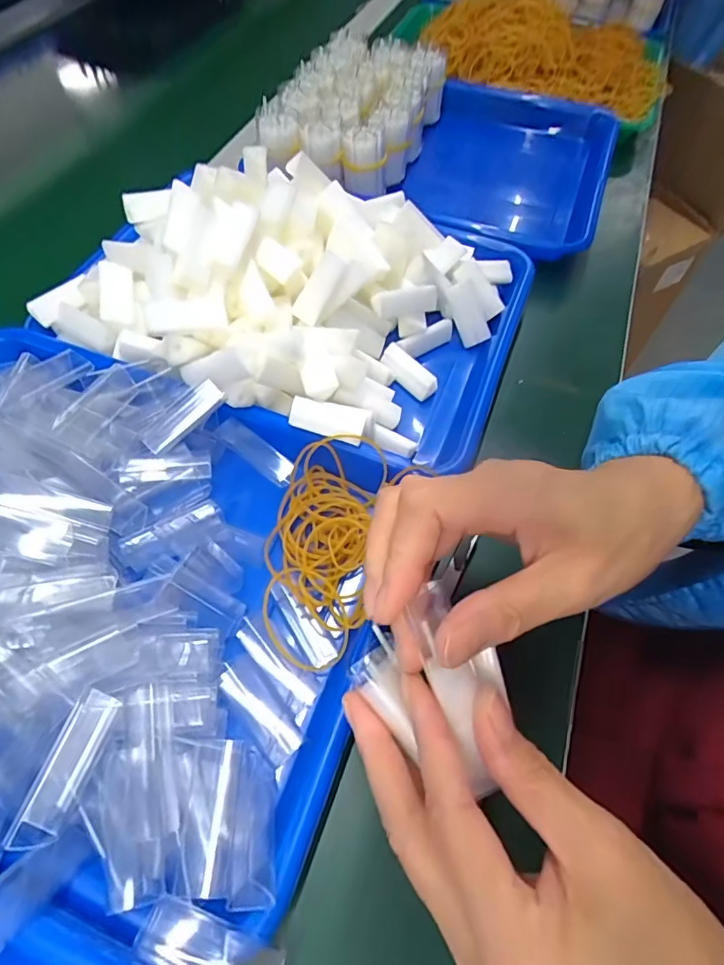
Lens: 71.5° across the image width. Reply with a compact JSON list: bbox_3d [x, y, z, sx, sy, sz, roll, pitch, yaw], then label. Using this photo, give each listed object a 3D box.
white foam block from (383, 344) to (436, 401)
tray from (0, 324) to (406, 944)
[{"bbox_3d":[0.034,-0.079,0.361,0.044,0.017,0.014,40,67,20],"label":"white foam block"},{"bbox_3d":[-0.144,0.042,0.265,0.314,0.063,0.259,14,60,7],"label":"tray"}]

